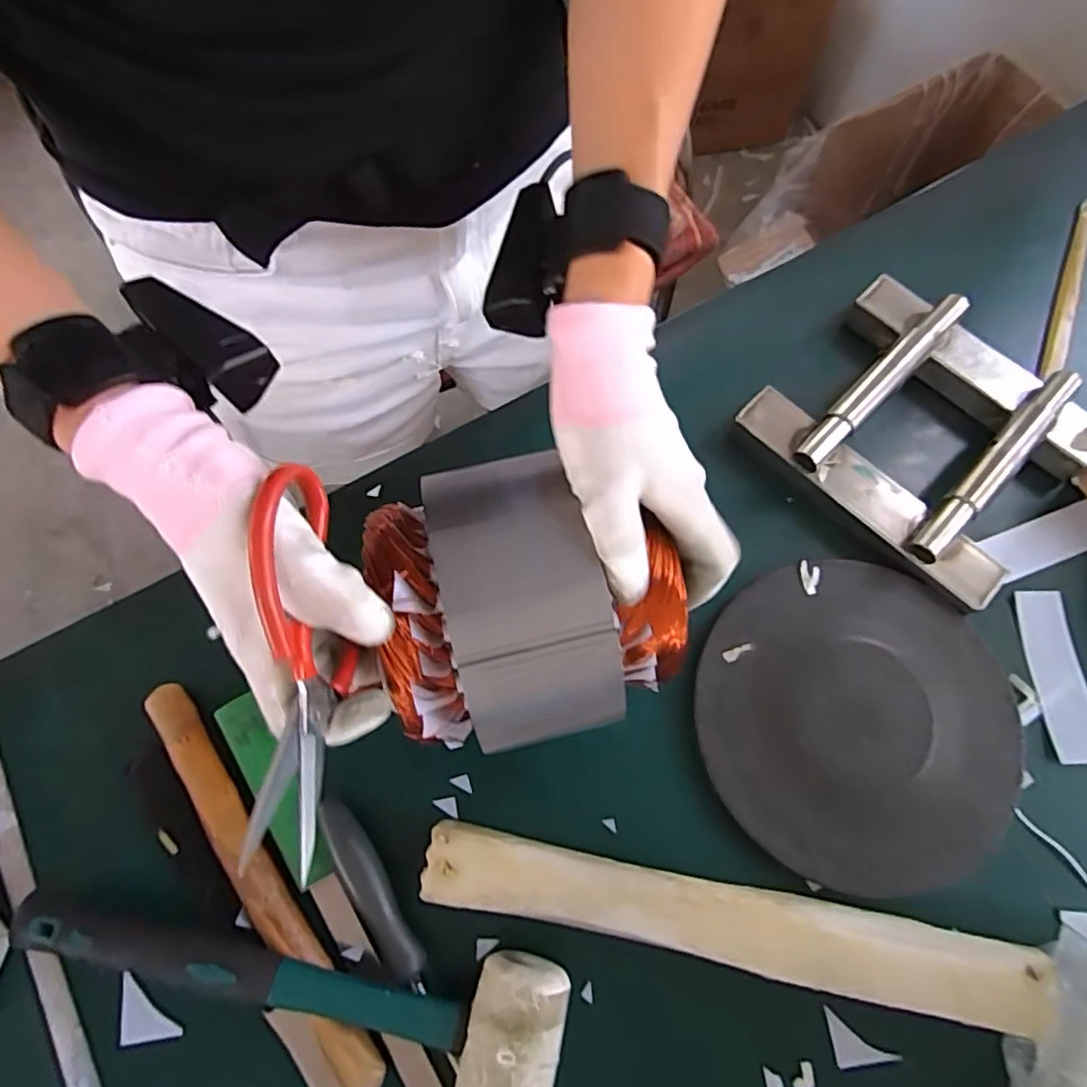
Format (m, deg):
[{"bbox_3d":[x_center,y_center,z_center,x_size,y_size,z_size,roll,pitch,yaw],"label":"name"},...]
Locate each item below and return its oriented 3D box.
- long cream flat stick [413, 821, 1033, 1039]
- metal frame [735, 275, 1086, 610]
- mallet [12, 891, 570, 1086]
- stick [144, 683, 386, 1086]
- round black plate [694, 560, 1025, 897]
[{"bbox_3d":[0.096,0.203,0.335,0.322,0.014,0.040,11,62,3],"label":"long cream flat stick"},{"bbox_3d":[0.269,-0.084,0.439,0.198,0.037,0.180,44,76,11],"label":"metal frame"},{"bbox_3d":[-0.131,0.231,0.324,0.281,0.046,0.070,9,73,1],"label":"mallet"},{"bbox_3d":[-0.163,0.186,0.354,0.022,0.016,0.249,-34,77,-11],"label":"stick"},{"bbox_3d":[0.195,0.108,0.392,0.191,0.009,0.189,1,73,-2],"label":"round black plate"}]

